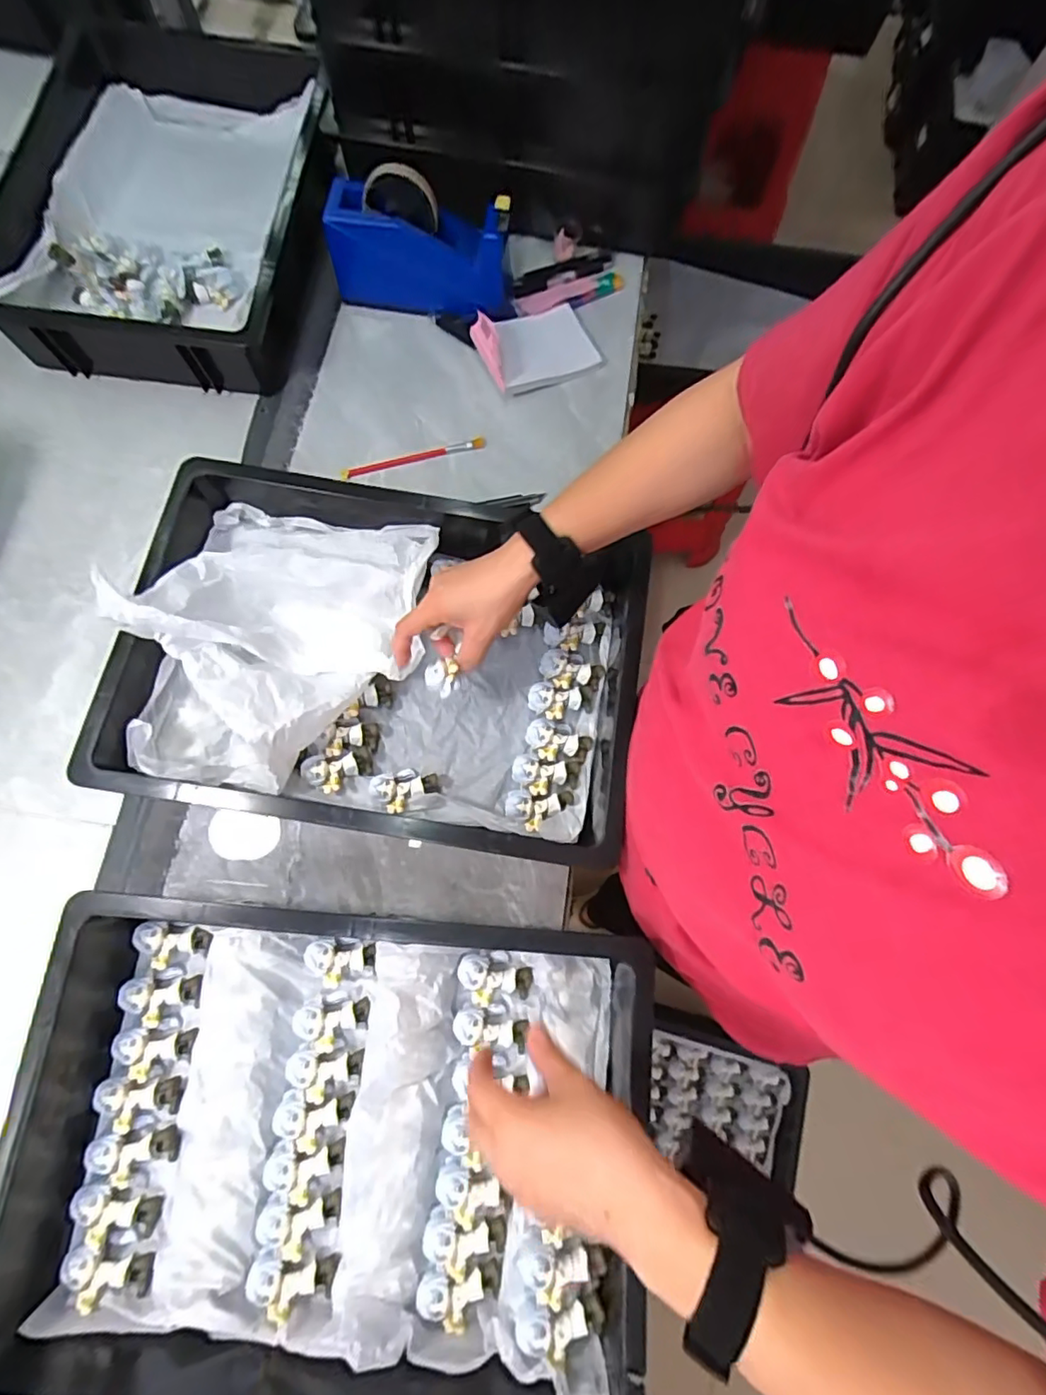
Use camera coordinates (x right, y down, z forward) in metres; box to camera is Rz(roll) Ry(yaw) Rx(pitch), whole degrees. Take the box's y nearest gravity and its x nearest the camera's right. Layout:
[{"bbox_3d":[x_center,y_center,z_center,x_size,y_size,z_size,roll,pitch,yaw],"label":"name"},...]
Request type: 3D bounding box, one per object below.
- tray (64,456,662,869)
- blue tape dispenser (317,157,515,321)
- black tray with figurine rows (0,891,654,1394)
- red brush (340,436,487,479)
[{"bbox_3d":[-0.128,-0.038,0.537,0.450,0.093,0.317,9,74,-1],"label":"tray"},{"bbox_3d":[-0.113,-0.492,0.623,0.201,0.114,0.067,1,75,-3],"label":"blue tape dispenser"},{"bbox_3d":[-0.150,0.332,0.438,0.466,0.102,0.320,5,74,-2],"label":"black tray with figurine rows"},{"bbox_3d":[-0.125,-0.274,0.646,0.167,0.007,0.014,-13,76,-7],"label":"red brush"}]

